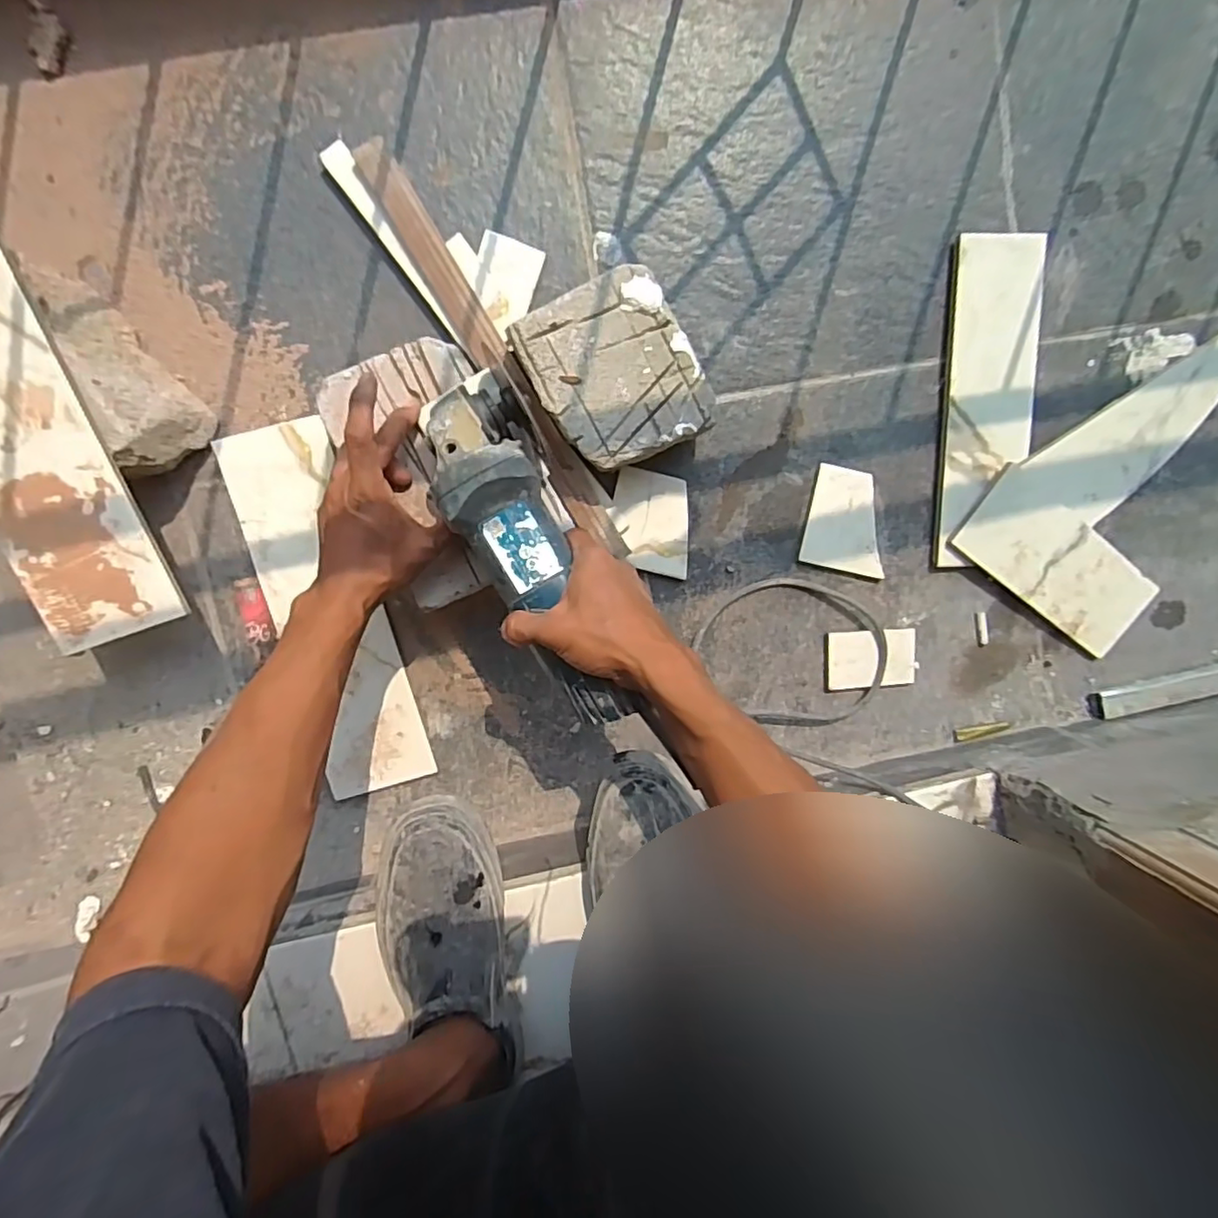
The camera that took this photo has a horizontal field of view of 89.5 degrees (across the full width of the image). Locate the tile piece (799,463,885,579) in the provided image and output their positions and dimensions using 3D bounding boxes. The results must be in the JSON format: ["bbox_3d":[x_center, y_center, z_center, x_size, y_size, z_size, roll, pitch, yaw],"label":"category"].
[{"bbox_3d":[0.234,-0.084,0.595,0.082,0.012,0.095,10,96,-7],"label":"tile piece"}]

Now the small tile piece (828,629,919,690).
[{"bbox_3d":[0.266,0.050,0.620,0.092,0.009,0.058,-4,98,-5],"label":"small tile piece"}]

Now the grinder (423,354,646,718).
[{"bbox_3d":[-0.062,-0.038,0.456,0.078,0.091,0.256,-20,89,-3],"label":"grinder"}]

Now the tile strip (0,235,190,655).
[{"bbox_3d":[-0.431,-0.131,0.447,0.095,0.008,0.326,-19,104,-3],"label":"tile strip"}]

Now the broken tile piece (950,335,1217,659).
[{"bbox_3d":[0.529,-0.165,0.607,0.207,0.024,0.386,34,93,-9],"label":"broken tile piece"}]

